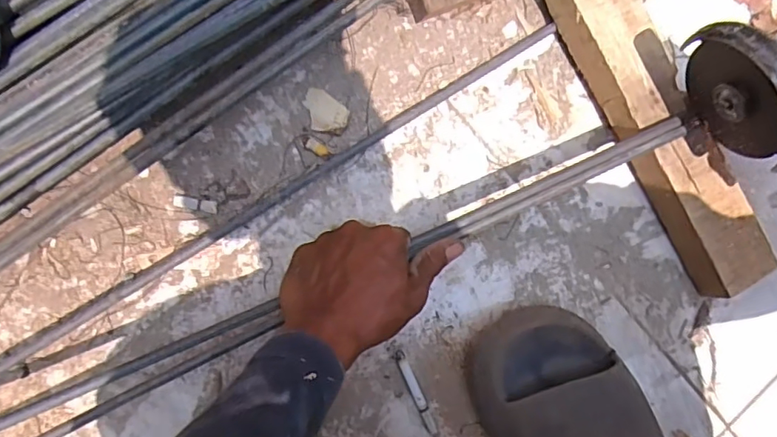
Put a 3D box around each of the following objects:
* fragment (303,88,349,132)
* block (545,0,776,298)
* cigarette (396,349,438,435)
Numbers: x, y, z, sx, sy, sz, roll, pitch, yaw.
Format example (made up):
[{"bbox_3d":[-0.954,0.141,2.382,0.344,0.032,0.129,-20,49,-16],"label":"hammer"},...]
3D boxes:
[{"bbox_3d":[-0.055,-0.088,0.448,0.042,0.008,0.030,39,83,-3],"label":"fragment"},{"bbox_3d":[0.229,-0.076,0.460,0.062,0.051,0.299,-29,90,-7],"label":"block"},{"bbox_3d":[0.023,0.144,0.444,0.009,0.006,0.072,-24,89,-7],"label":"cigarette"}]

